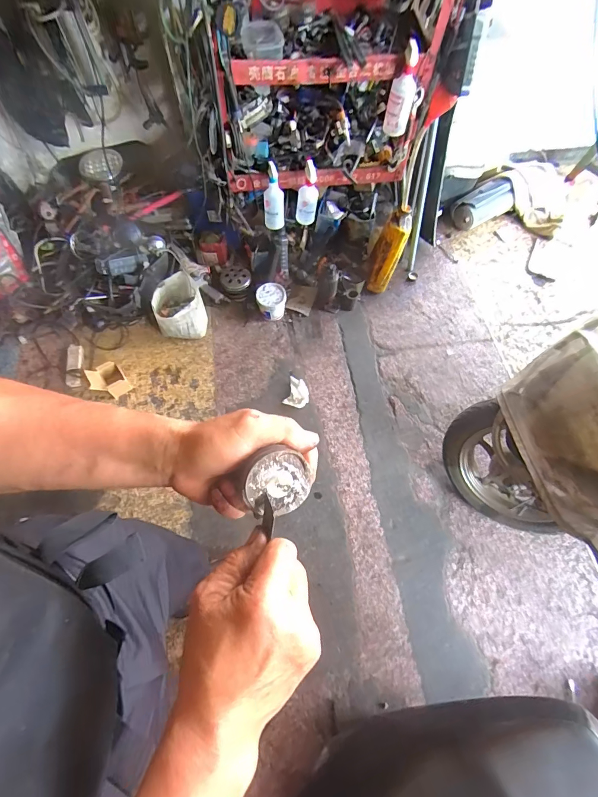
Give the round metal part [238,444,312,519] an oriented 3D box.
[{"bbox_3d":[-0.020,0.061,0.286,0.051,0.028,0.051,-5,104,-21],"label":"round metal part"}]

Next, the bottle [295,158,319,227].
[{"bbox_3d":[0.034,-0.763,1.382,0.077,0.229,0.061,13,41,5],"label":"bottle"}]

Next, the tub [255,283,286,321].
[{"bbox_3d":[-0.112,-0.395,1.525,0.121,0.106,0.117,0,64,-1],"label":"tub"}]

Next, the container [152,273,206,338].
[{"bbox_3d":[-0.451,-0.325,1.425,0.179,0.228,0.184,-20,66,-10],"label":"container"}]

